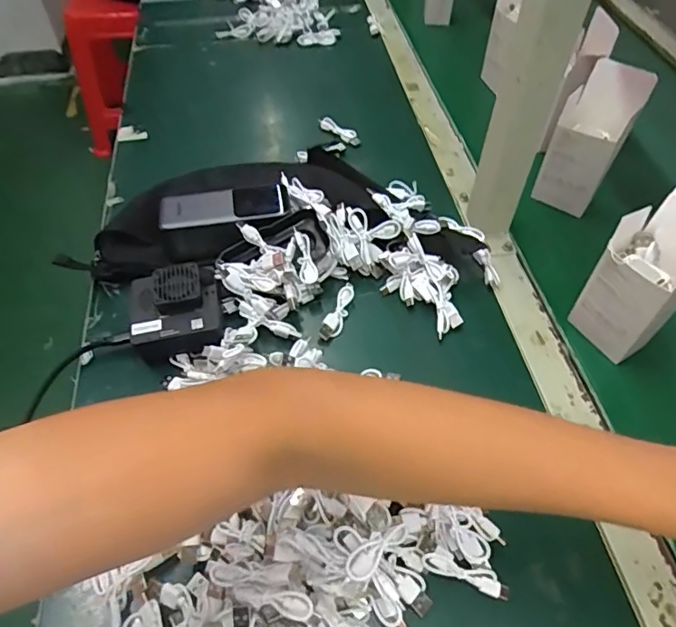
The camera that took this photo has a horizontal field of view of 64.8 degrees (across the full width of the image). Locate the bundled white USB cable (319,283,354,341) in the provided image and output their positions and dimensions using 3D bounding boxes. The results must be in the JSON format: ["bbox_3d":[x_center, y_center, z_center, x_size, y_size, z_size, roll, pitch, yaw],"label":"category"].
[{"bbox_3d":[0.000,-0.002,0.521,0.017,0.016,0.064,14,54,11],"label":"bundled white USB cable"}]

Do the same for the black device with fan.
[{"bbox_3d":[-0.149,-0.010,0.481,0.081,0.032,0.067,-8,53,-6],"label":"black device with fan"}]

